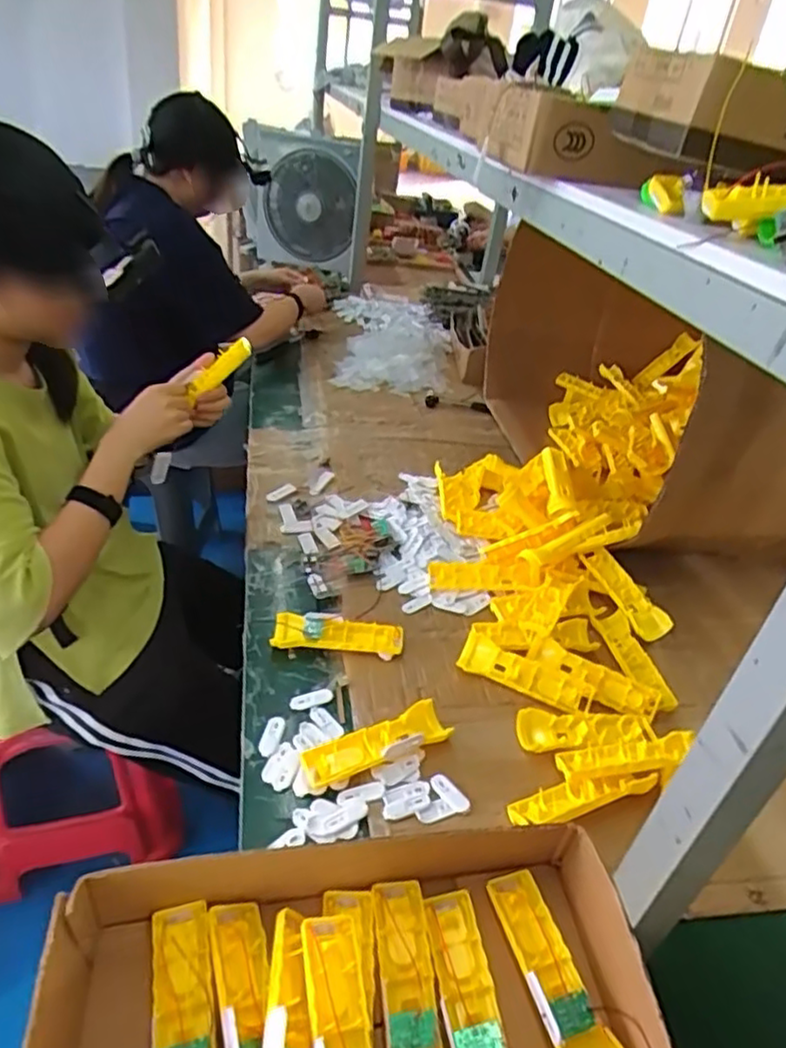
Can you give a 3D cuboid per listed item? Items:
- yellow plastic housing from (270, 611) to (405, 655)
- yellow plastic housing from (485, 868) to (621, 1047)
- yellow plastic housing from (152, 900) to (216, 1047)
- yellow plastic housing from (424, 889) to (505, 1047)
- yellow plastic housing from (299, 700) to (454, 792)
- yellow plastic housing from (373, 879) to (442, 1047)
[{"bbox_3d":[-0.070,0.143,0.854,0.161,0.031,0.042,7,34,-2],"label":"yellow plastic housing"},{"bbox_3d":[0.128,0.367,0.545,0.050,0.027,0.164,-6,36,-20],"label":"yellow plastic housing"},{"bbox_3d":[-0.155,0.365,0.493,0.049,0.023,0.163,-5,36,-19],"label":"yellow plastic housing"},{"bbox_3d":[0.059,0.374,0.522,0.046,0.021,0.167,0,35,-13],"label":"yellow plastic housing"},{"bbox_3d":[-0.019,0.238,0.723,0.156,0.030,0.046,-9,38,-24],"label":"yellow plastic housing"},{"bbox_3d":[0.014,0.365,0.529,0.046,0.022,0.163,3,34,-8],"label":"yellow plastic housing"}]

